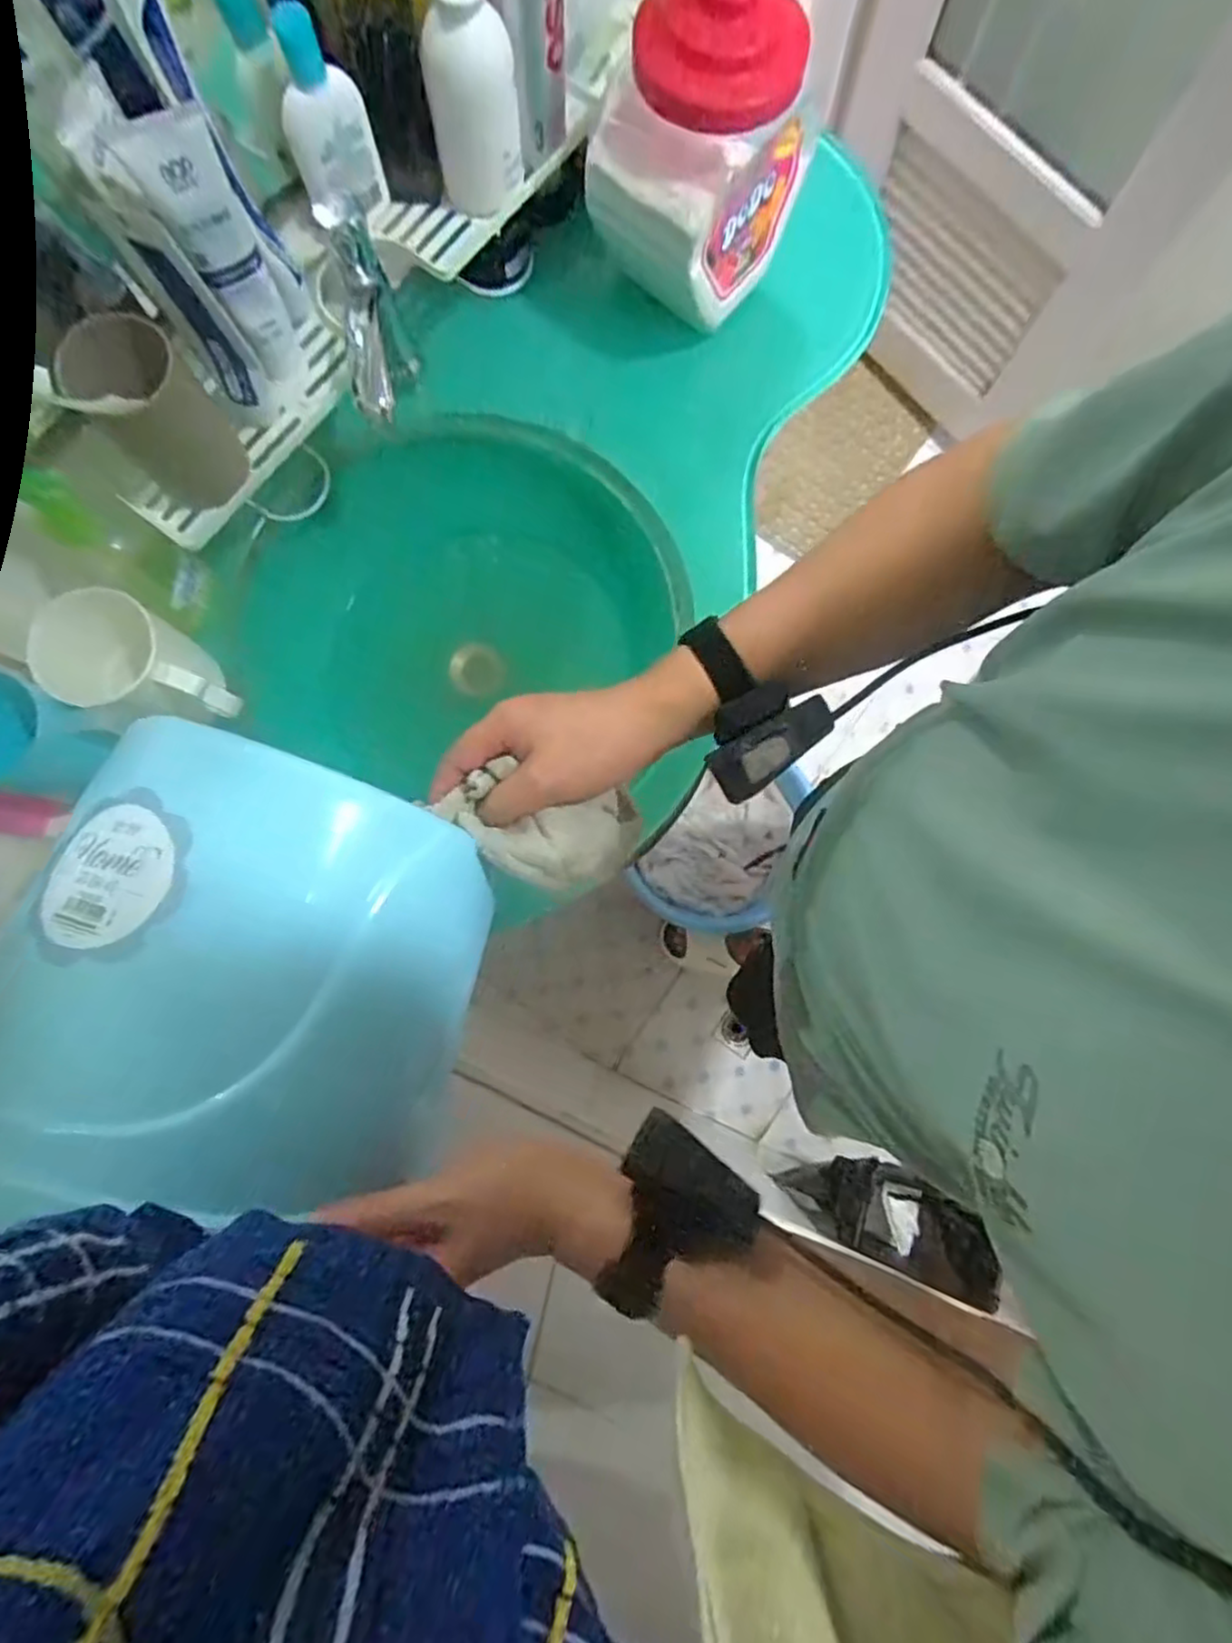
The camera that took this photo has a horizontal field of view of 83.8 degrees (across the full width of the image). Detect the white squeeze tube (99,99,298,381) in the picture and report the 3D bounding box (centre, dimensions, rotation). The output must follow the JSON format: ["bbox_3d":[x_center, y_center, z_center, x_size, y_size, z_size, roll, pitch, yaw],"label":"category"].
[{"bbox_3d":[-0.249,-0.360,0.449,0.047,0.156,0.031,-27,81,-4],"label":"white squeeze tube"}]

